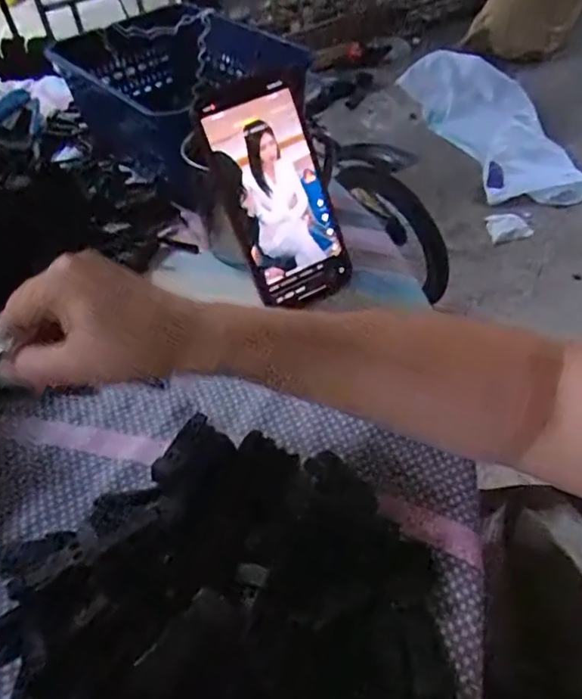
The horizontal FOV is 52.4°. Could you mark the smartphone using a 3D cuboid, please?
[{"bbox_3d":[-0.009,-0.110,0.421,0.073,0.155,0.012,-25,19,-15],"label":"smartphone"}]

